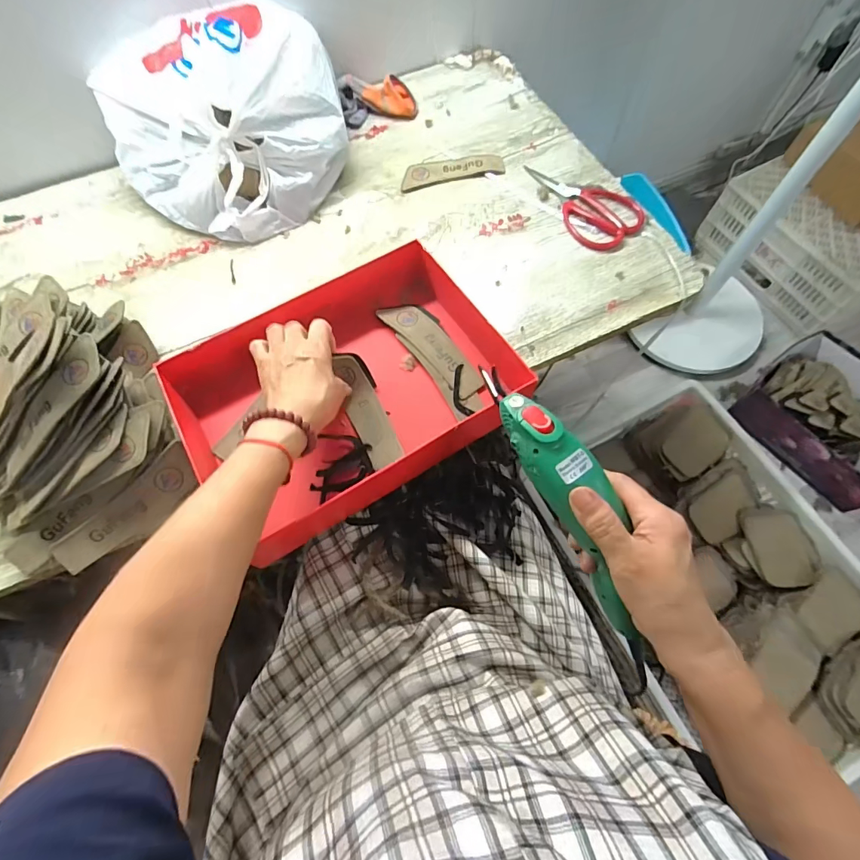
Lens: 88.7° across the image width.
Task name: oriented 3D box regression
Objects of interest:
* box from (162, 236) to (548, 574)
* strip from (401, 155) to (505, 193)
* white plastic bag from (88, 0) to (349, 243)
[{"bbox_3d":[-0.089,-0.048,0.481,0.327,0.077,0.230,-29,67,-10],"label":"box"},{"bbox_3d":[0.033,-0.385,0.651,0.153,0.006,0.046,-12,65,-2],"label":"strip"},{"bbox_3d":[-0.269,-0.400,0.583,0.307,0.172,0.223,-21,66,-7],"label":"white plastic bag"}]

